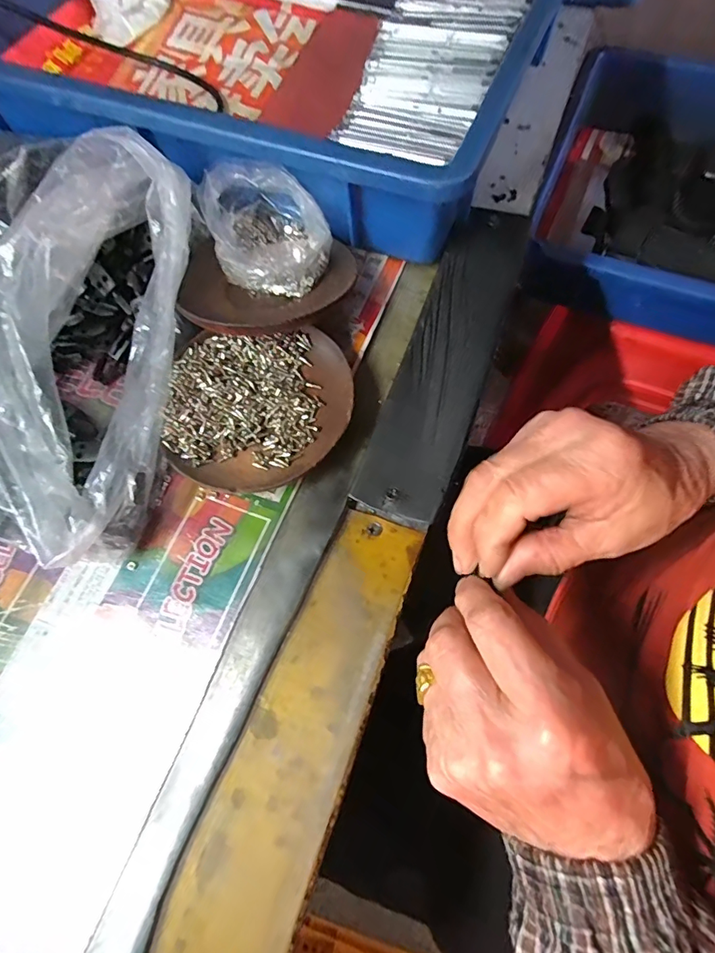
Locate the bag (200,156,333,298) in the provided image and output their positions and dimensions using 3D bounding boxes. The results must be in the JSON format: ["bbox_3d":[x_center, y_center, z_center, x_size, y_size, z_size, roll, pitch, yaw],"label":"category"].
[{"bbox_3d":[-0.058,-0.154,0.303,0.069,0.050,0.092,-36,72,-10],"label":"bag"}]

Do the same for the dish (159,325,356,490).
[{"bbox_3d":[-0.057,-0.040,0.277,0.105,0.019,0.098,-1,70,2],"label":"dish"}]

